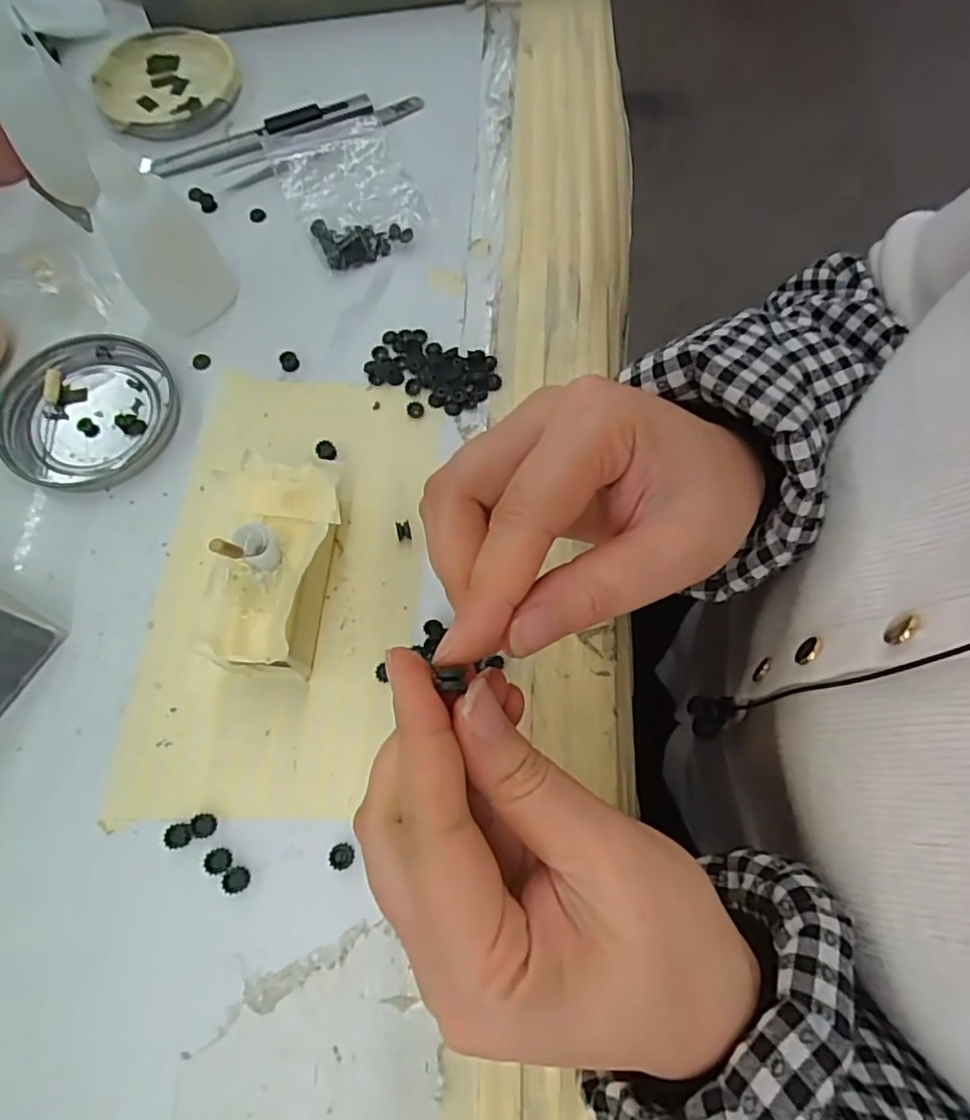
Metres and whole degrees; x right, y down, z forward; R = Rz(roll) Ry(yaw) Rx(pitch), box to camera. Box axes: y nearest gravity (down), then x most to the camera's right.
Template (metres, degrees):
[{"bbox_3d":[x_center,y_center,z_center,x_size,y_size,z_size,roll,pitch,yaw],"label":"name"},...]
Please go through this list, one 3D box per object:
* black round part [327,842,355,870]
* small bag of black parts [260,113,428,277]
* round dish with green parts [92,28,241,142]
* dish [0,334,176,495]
[{"bbox_3d":[-0.053,0.109,0.228,0.008,0.005,0.009,-25,73,-8],"label":"black round part"},{"bbox_3d":[-0.074,-0.201,0.336,0.065,0.010,0.098,-21,72,-7],"label":"small bag of black parts"},{"bbox_3d":[-0.184,-0.279,0.364,0.078,0.013,0.079,0,71,0],"label":"round dish with green parts"},{"bbox_3d":[-0.186,-0.070,0.291,0.076,0.008,0.076,0,71,0],"label":"dish"}]

